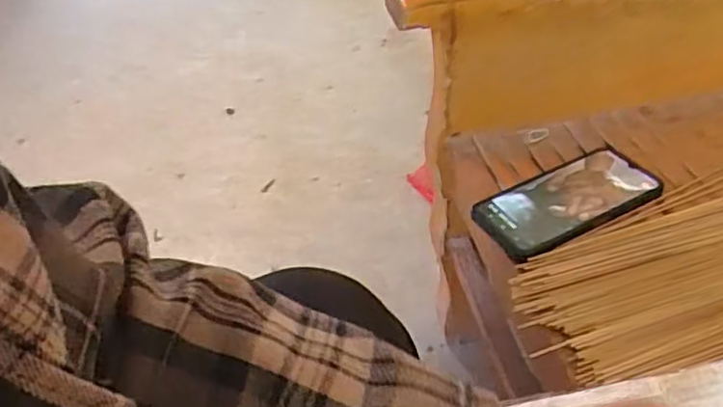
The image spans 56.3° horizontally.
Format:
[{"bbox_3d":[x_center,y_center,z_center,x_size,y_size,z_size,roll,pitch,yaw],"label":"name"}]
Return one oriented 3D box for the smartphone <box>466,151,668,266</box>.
[{"bbox_3d":[0.186,-0.003,0.606,0.159,0.014,0.079,-24,43,-18],"label":"smartphone"}]

